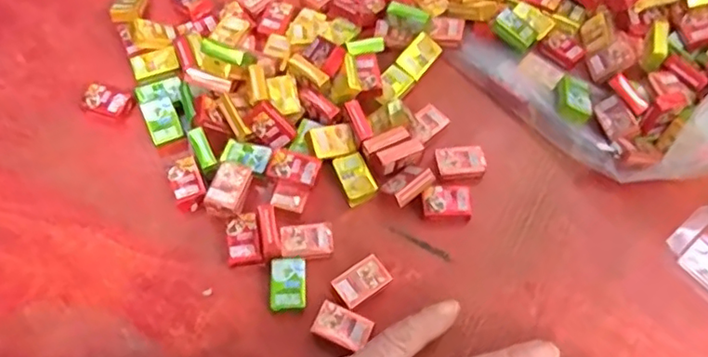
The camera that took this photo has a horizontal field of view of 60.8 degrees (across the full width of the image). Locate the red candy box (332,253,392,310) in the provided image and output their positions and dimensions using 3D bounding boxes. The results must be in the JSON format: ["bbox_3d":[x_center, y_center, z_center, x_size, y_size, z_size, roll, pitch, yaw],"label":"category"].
[{"bbox_3d":[0.004,0.049,0.291,0.027,0.007,0.017,-33,67,-17],"label":"red candy box"}]

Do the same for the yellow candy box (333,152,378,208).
[{"bbox_3d":[0.001,0.000,0.316,0.017,0.007,0.027,-20,64,-12],"label":"yellow candy box"}]

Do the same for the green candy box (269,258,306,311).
[{"bbox_3d":[-0.032,0.051,0.288,0.017,0.004,0.024,-2,62,-2],"label":"green candy box"}]

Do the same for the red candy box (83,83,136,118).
[{"bbox_3d":[-0.136,-0.044,0.337,0.028,0.008,0.019,14,63,6],"label":"red candy box"}]

